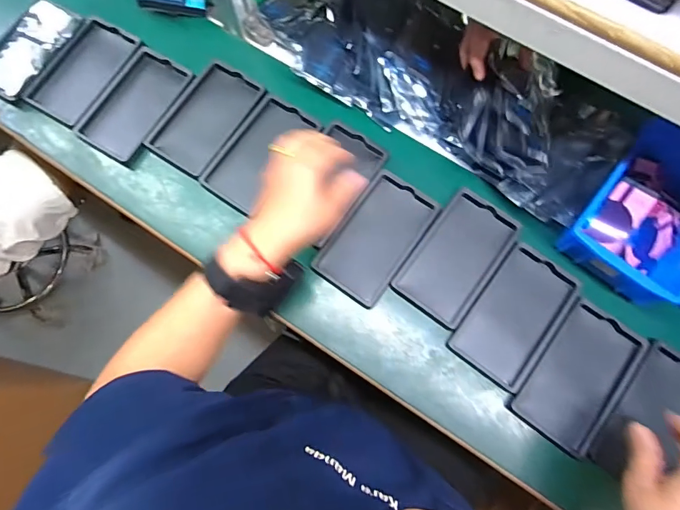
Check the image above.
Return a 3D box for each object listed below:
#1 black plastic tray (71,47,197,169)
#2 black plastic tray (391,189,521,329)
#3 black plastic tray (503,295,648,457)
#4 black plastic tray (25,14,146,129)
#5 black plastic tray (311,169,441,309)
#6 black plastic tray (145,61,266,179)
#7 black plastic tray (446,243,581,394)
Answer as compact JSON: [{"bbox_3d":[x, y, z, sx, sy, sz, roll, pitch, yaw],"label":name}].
[{"bbox_3d":[-0.287,-0.209,0.579,0.101,0.016,0.159,31,76,7],"label":"black plastic tray"},{"bbox_3d":[0.147,0.002,0.519,0.097,0.017,0.158,36,77,9],"label":"black plastic tray"},{"bbox_3d":[0.281,0.140,0.483,0.093,0.009,0.162,38,77,9],"label":"black plastic tray"},{"bbox_3d":[-0.367,-0.263,0.593,0.098,0.015,0.157,32,76,8],"label":"black plastic tray"},{"bbox_3d":[0.046,-0.023,0.527,0.095,0.017,0.160,34,77,8],"label":"black plastic tray"},{"bbox_3d":[-0.185,-0.189,0.575,0.100,0.019,0.158,32,76,7],"label":"black plastic tray"},{"bbox_3d":[0.214,0.072,0.502,0.094,0.008,0.160,37,77,9],"label":"black plastic tray"}]

